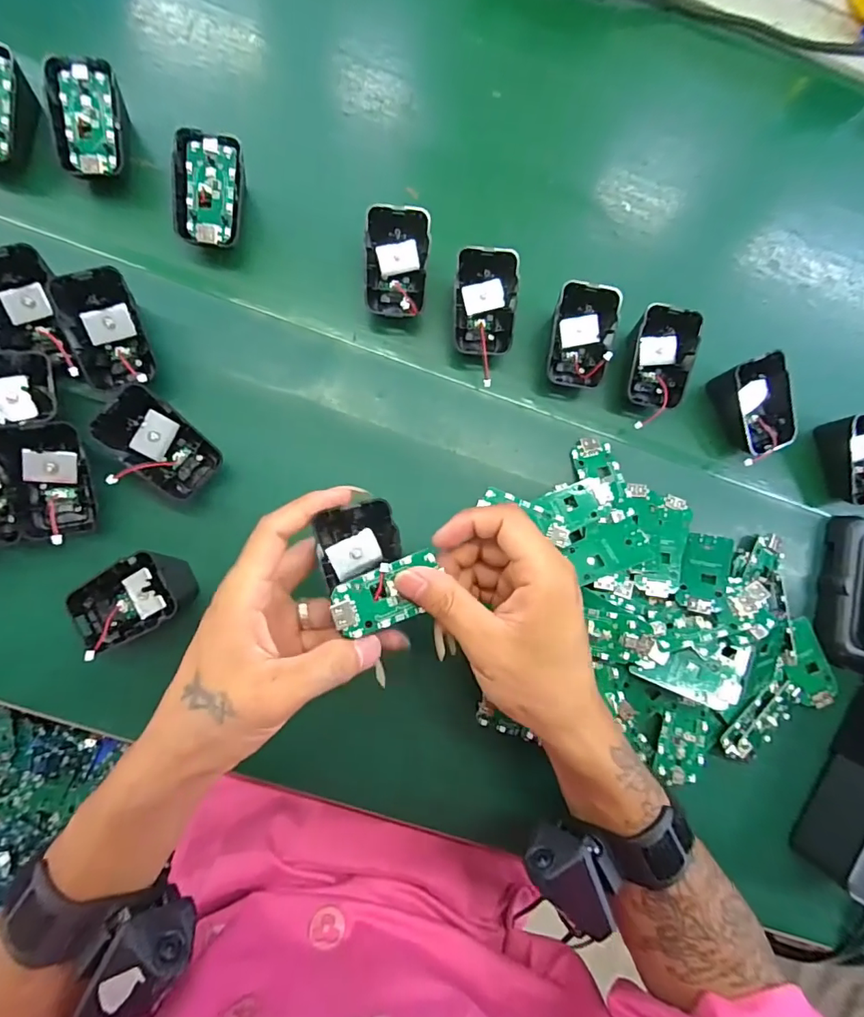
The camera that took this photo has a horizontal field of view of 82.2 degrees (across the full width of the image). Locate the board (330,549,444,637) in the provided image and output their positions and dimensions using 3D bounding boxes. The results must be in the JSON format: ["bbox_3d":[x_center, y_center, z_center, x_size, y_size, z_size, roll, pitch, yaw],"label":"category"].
[{"bbox_3d":[-0.022,0.046,0.263,0.061,0.005,0.031,-19,95,-20],"label":"board"}]

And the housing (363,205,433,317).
[{"bbox_3d":[-0.024,-0.173,0.353,0.044,0.024,0.069,-1,105,-4],"label":"housing"}]

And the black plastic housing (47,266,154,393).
[{"bbox_3d":[-0.205,-0.112,0.314,0.042,0.037,0.059,-13,84,-8],"label":"black plastic housing"}]

